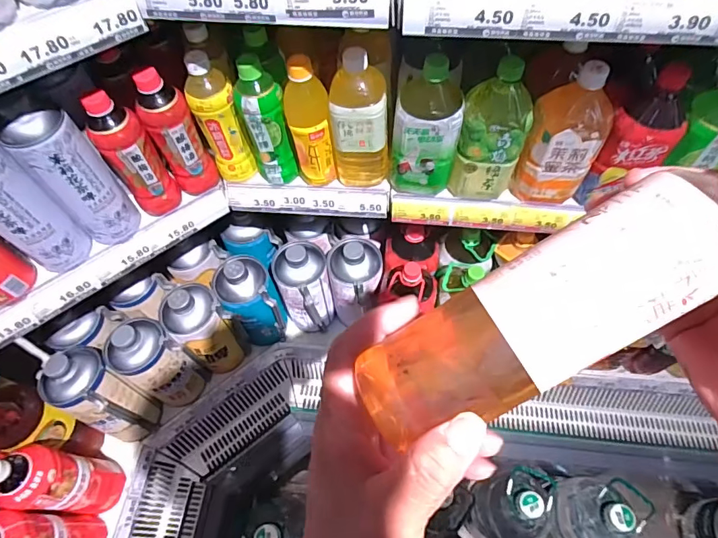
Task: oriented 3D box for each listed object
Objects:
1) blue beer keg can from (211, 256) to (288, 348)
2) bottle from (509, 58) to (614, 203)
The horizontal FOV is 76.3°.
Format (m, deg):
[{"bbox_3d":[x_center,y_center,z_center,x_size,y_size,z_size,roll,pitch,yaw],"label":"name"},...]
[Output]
[{"bbox_3d":[-0.218,0.068,0.914,0.103,0.221,0.104,-1,60,2],"label":"blue beer keg can"},{"bbox_3d":[0.278,-0.184,0.623,0.092,0.201,0.078,15,62,10],"label":"bottle"}]

